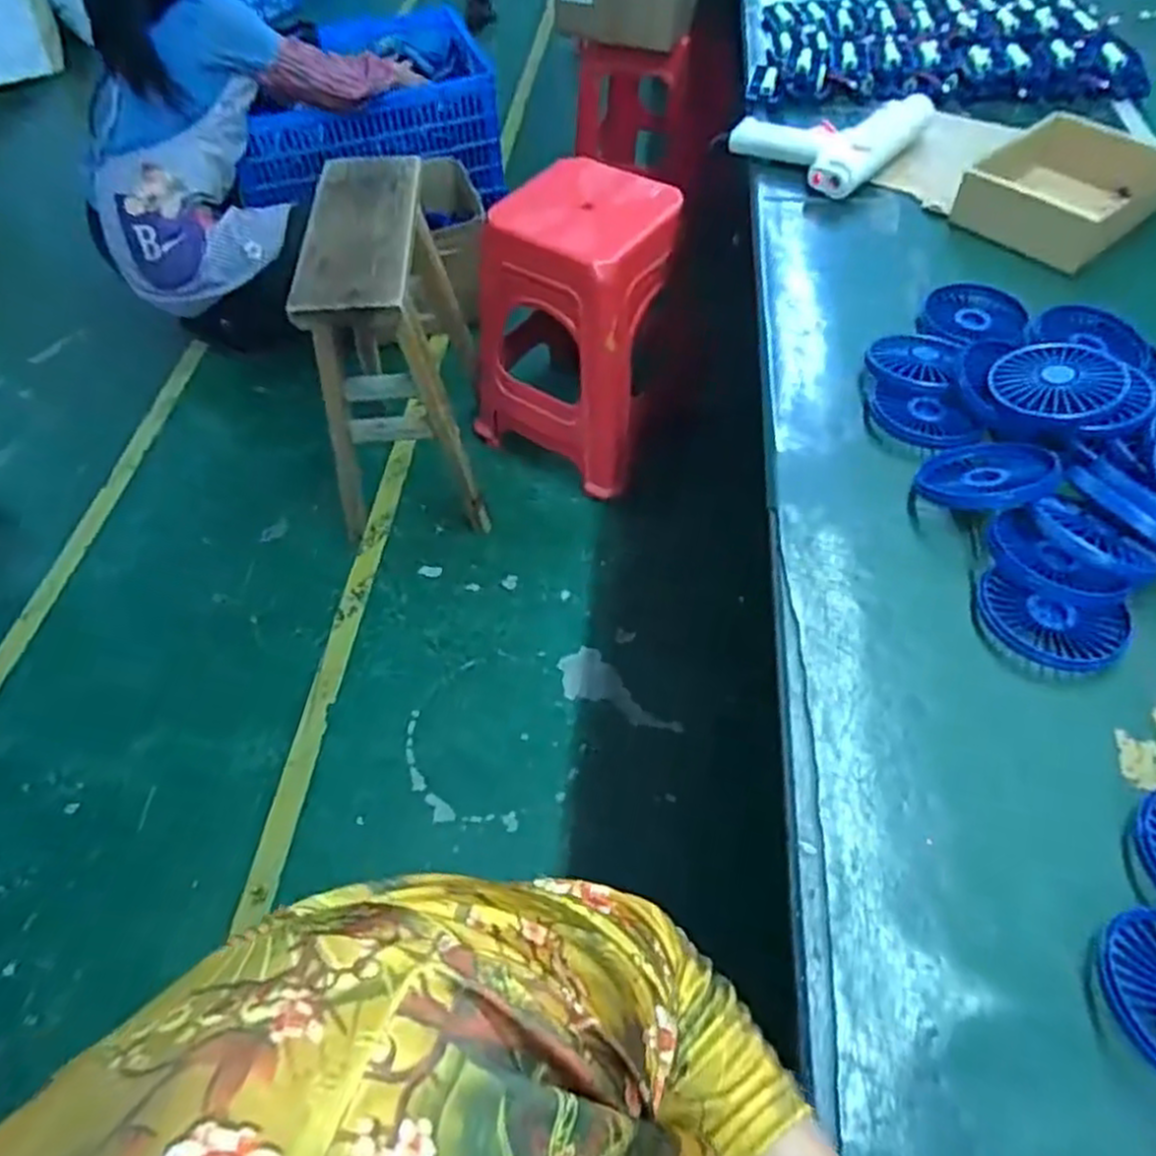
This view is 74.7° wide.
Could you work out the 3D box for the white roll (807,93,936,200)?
[{"bbox_3d":[0.309,-0.453,0.795,0.058,0.042,0.161,36,63,24],"label":"white roll"}]

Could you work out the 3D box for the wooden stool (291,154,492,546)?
[{"bbox_3d":[-0.324,-0.392,1.353,0.250,0.528,0.404,-3,55,0],"label":"wooden stool"}]

